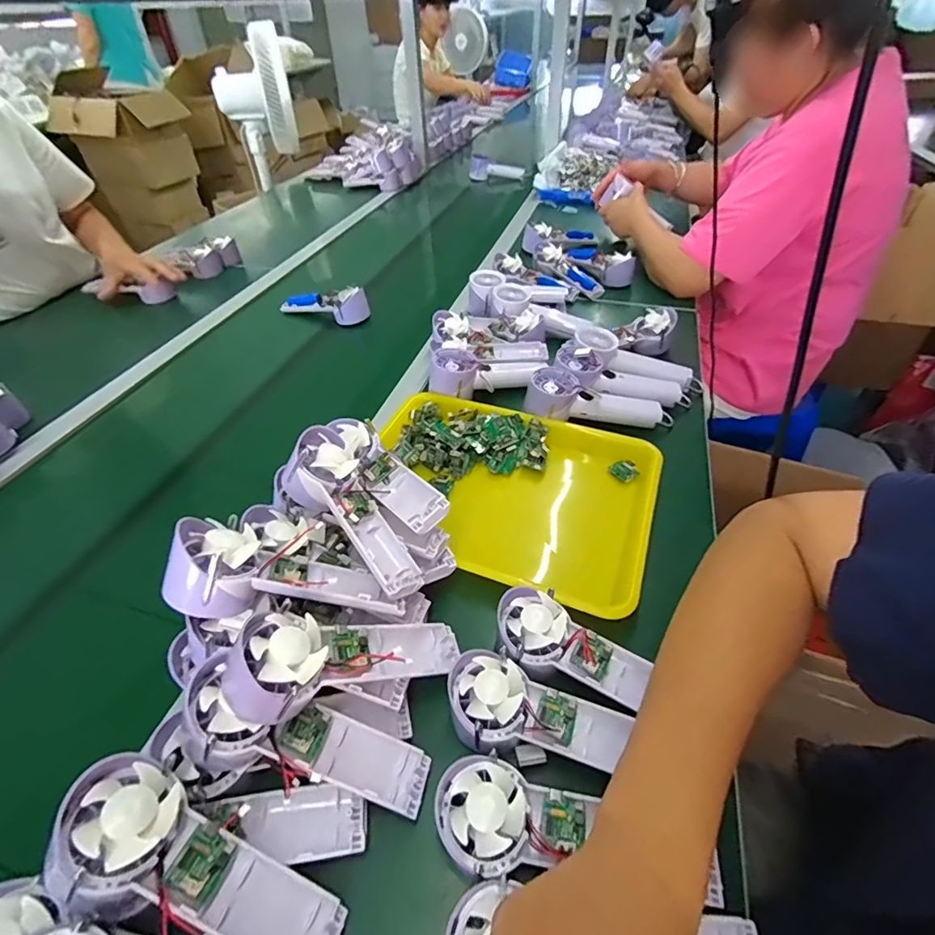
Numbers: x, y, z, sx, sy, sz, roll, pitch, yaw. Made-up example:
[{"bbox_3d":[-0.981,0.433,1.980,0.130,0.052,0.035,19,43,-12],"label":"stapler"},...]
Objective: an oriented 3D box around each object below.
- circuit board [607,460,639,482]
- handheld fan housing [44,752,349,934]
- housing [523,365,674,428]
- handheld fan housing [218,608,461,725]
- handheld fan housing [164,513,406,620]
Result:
[{"bbox_3d":[0.188,0.004,0.578,0.027,0.004,0.027,-38,62,2],"label":"circuit board"},{"bbox_3d":[-0.159,0.244,0.285,0.177,0.054,0.070,37,49,-7],"label":"handheld fan housing"},{"bbox_3d":[0.177,-0.084,0.641,0.198,0.043,0.066,13,45,-3],"label":"housing"},{"bbox_3d":[-0.084,0.142,0.358,0.172,0.056,0.060,11,33,-37],"label":"handheld fan housing"},{"bbox_3d":[-0.136,0.086,0.377,0.172,0.039,0.070,19,38,-26],"label":"handheld fan housing"}]

